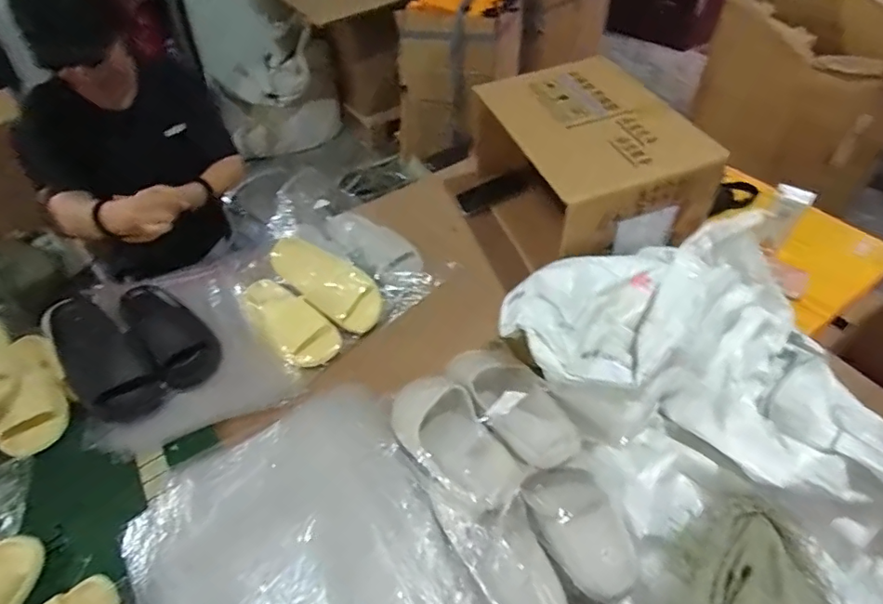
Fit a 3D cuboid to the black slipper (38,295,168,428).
[{"bbox_3d":[-0.622,0.096,0.933,0.359,0.054,0.118,32,58,28],"label":"black slipper"}]

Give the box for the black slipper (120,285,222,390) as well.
[{"bbox_3d":[-0.499,0.055,0.941,0.249,0.065,0.106,34,59,30],"label":"black slipper"}]

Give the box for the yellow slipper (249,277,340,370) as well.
[{"bbox_3d":[-0.288,0.036,0.951,0.229,0.051,0.095,31,57,28],"label":"yellow slipper"}]

